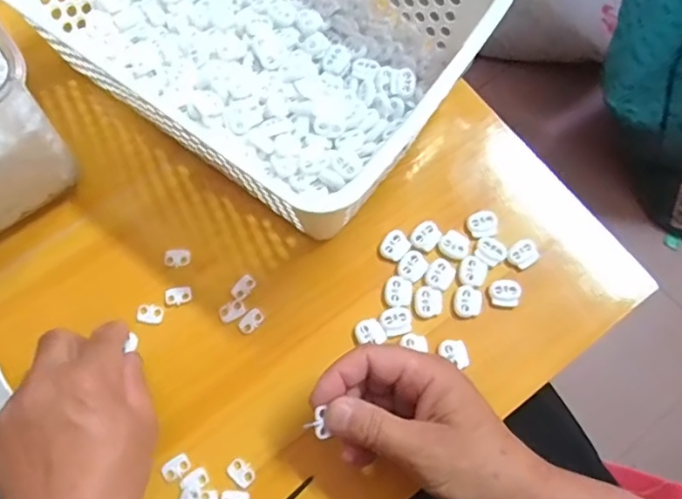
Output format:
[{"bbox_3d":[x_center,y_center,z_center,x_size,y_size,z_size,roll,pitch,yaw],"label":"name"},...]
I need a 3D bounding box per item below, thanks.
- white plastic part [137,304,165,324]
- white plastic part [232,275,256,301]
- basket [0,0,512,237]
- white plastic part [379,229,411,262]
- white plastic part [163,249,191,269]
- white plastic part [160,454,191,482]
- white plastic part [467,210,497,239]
[{"bbox_3d":[-0.135,0.046,0.398,0.018,0.004,0.013,3,73,1],"label":"white plastic part"},{"bbox_3d":[-0.070,0.027,0.404,0.012,0.004,0.019,31,75,9],"label":"white plastic part"},{"bbox_3d":[-0.065,-0.163,0.403,0.305,0.116,0.195,34,76,10],"label":"basket"},{"bbox_3d":[0.039,-0.003,0.409,0.019,0.005,0.022,43,77,12],"label":"white plastic part"},{"bbox_3d":[-0.120,0.006,0.410,0.019,0.004,0.013,-6,73,-2],"label":"white plastic part"},{"bbox_3d":[-0.109,0.144,0.369,0.018,0.004,0.013,-30,75,-9],"label":"white plastic part"},{"bbox_3d":[0.104,-0.018,0.410,0.019,0.009,0.018,-2,73,-1],"label":"white plastic part"}]

